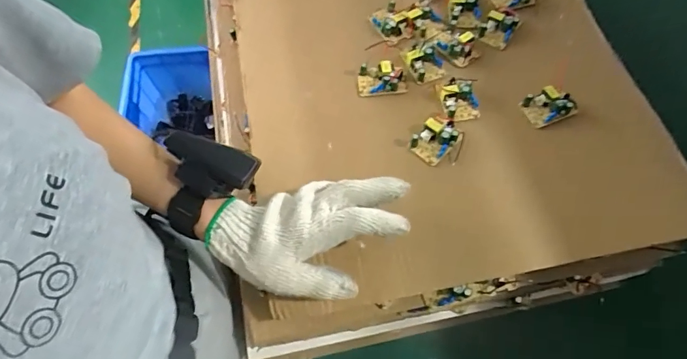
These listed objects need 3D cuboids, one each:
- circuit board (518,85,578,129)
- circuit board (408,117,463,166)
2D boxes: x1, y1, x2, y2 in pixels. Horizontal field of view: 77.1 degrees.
[{"bbox_3d":[0.211,-0.076,0.441,0.046,0.019,0.033,-19,66,-8],"label":"circuit board"},{"bbox_3d":[0.090,-0.040,0.426,0.034,0.020,0.045,40,71,17],"label":"circuit board"}]

